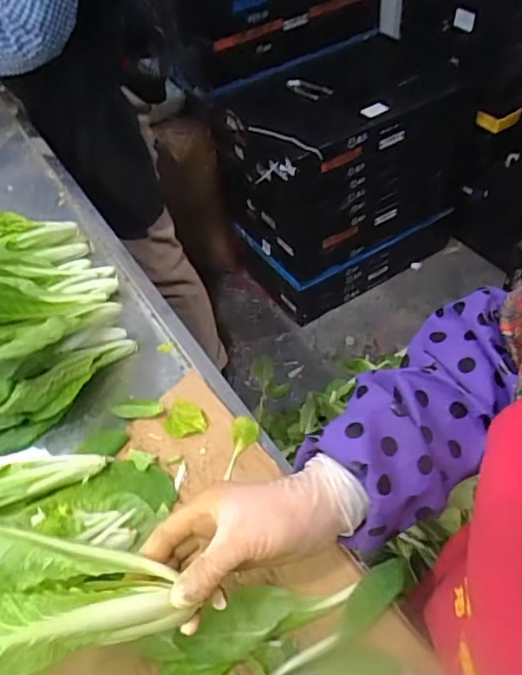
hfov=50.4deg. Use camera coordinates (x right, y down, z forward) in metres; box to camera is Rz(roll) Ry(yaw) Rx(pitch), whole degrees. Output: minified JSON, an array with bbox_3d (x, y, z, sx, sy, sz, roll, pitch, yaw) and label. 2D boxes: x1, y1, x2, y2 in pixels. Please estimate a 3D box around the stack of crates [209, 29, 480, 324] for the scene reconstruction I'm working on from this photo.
[{"bbox_3d":[0.220,-0.477,1.673,0.630,0.571,0.427,-25,52,-15],"label":"stack of crates"}]

